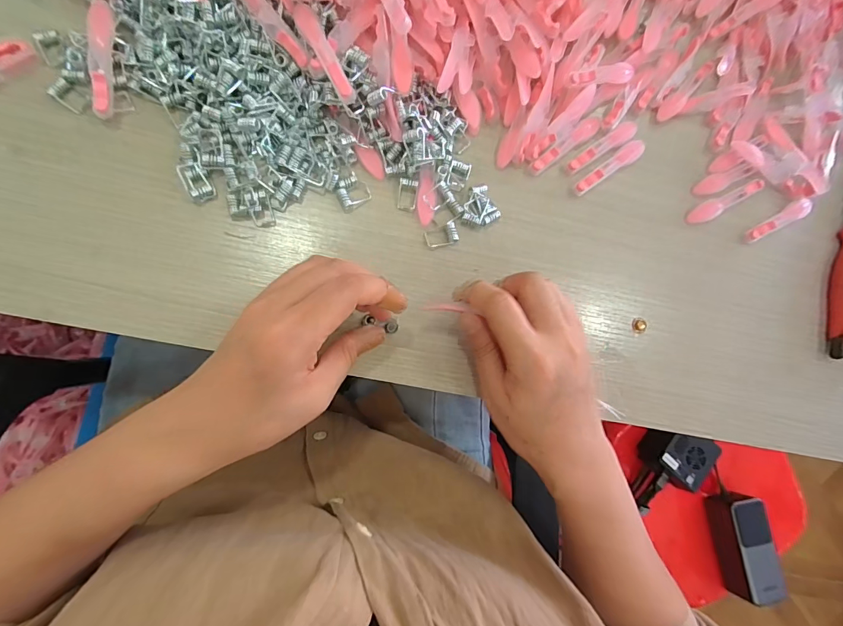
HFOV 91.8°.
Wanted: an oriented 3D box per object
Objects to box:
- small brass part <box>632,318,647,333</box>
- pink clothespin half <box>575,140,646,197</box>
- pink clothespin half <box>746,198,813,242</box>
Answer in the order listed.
[{"bbox_3d":[0.163,0.009,0.304,0.011,0.004,0.010,1,84,-7],"label":"small brass part"},{"bbox_3d":[0.148,-0.114,0.319,0.070,0.007,0.013,-35,89,-9],"label":"pink clothespin half"},{"bbox_3d":[0.291,-0.076,0.330,0.068,0.009,0.013,-26,88,-9],"label":"pink clothespin half"}]

